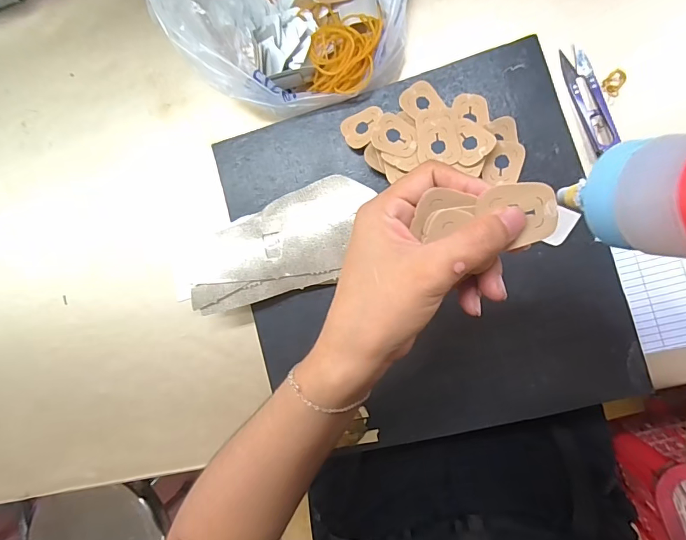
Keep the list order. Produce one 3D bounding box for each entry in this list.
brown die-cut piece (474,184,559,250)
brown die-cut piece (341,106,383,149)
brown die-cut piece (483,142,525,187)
[{"bbox_3d":[0.087,-0.027,0.204,0.038,0.004,0.032,-13,104,4],"label":"brown die-cut piece"},{"bbox_3d":[0.018,-0.122,0.351,0.037,0.004,0.032,-21,73,9],"label":"brown die-cut piece"},{"bbox_3d":[0.133,-0.088,0.336,0.029,0.004,0.035,11,96,7],"label":"brown die-cut piece"}]

